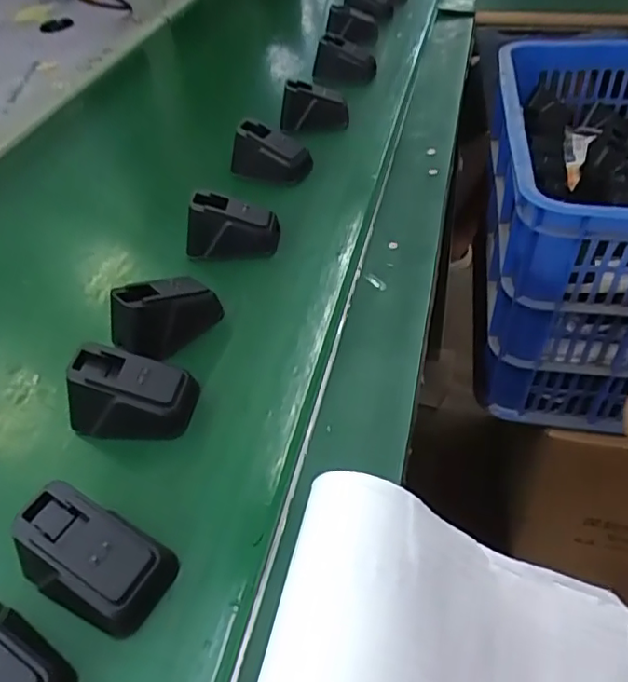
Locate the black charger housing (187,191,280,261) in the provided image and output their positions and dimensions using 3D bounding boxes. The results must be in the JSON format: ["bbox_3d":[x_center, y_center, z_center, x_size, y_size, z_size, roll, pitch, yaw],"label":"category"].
[{"bbox_3d":[-0.063,-0.090,0.446,0.067,0.042,0.030,-5,44,2],"label":"black charger housing"}]

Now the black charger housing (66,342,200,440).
[{"bbox_3d":[-0.104,0.029,0.330,0.066,0.041,0.036,-1,45,7],"label":"black charger housing"}]

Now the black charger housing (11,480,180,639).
[{"bbox_3d":[-0.097,0.096,0.261,0.063,0.040,0.043,17,49,23],"label":"black charger housing"}]

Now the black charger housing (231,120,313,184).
[{"bbox_3d":[-0.038,-0.171,0.524,0.070,0.036,0.047,19,50,24],"label":"black charger housing"}]

